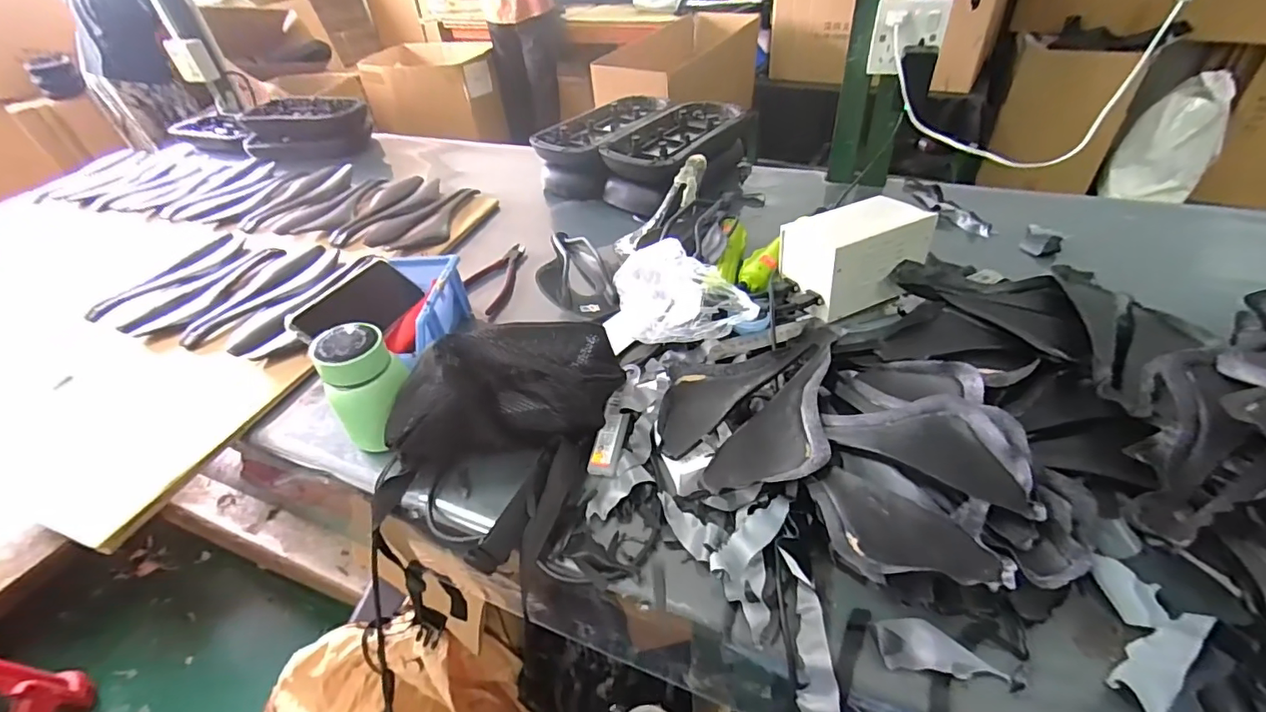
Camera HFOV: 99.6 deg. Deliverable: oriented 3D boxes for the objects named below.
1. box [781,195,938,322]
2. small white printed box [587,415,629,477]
[{"bbox_3d":[0.263,-0.127,0.633,0.155,0.095,0.101,-21,44,-15],"label":"box"},{"bbox_3d":[-0.021,0.084,0.511,0.029,0.009,0.062,12,65,19],"label":"small white printed box"}]

